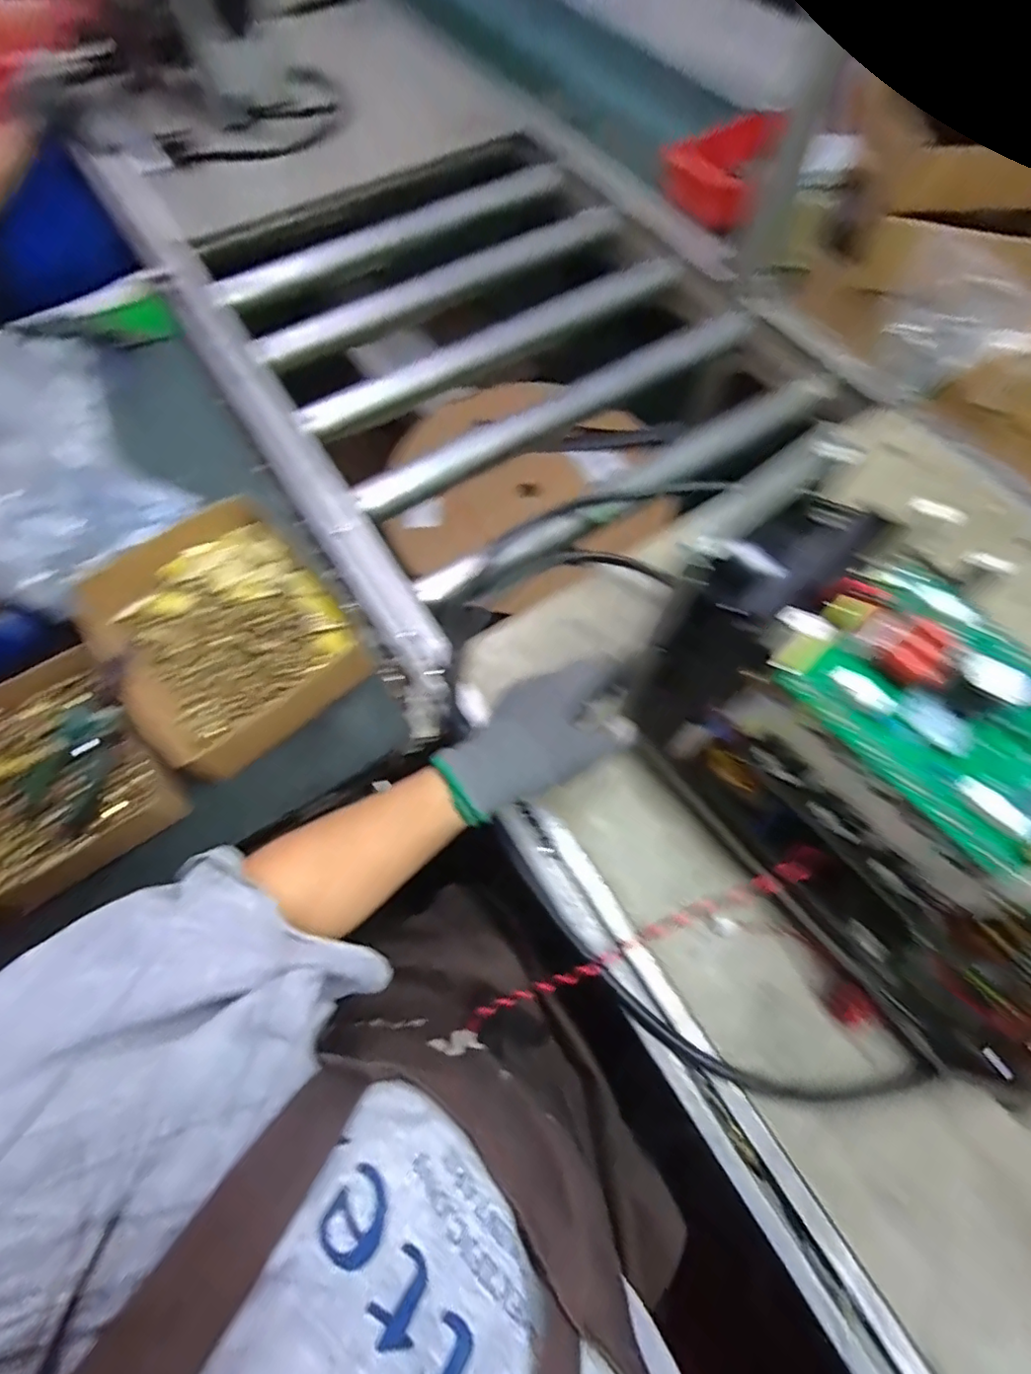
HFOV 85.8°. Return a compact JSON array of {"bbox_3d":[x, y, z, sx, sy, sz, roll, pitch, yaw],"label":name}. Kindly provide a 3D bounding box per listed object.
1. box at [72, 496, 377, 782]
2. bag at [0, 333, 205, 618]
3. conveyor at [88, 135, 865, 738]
[{"bbox_3d":[-0.256,-0.052,0.487,0.182,0.053,0.226,-41,73,-15],"label":"box"},{"bbox_3d":[-0.418,-0.166,0.442,0.152,0.182,0.185,18,69,8],"label":"bag"},{"bbox_3d":[-0.043,-0.474,0.743,0.706,0.090,0.871,-33,71,-12],"label":"conveyor"}]

